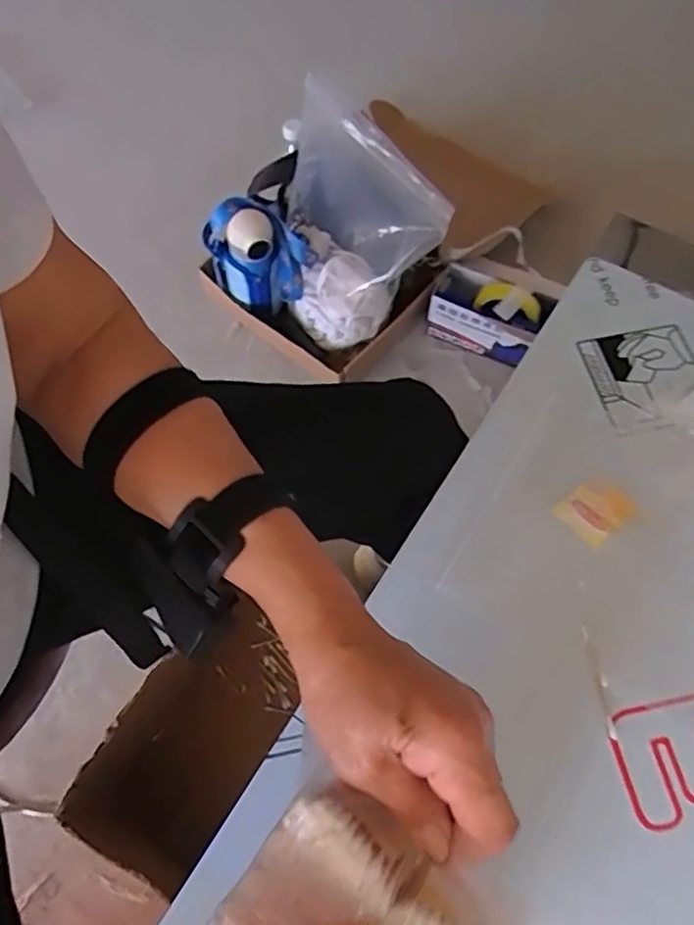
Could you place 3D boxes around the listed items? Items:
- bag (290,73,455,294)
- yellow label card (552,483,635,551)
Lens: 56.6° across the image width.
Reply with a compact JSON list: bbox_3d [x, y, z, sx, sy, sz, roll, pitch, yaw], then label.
[{"bbox_3d":[0.008,-0.383,0.930,0.084,0.206,0.311,-38,70,-16],"label":"bag"},{"bbox_3d":[0.188,0.035,0.484,0.048,0.005,0.040,-35,70,-15],"label":"yellow label card"}]

